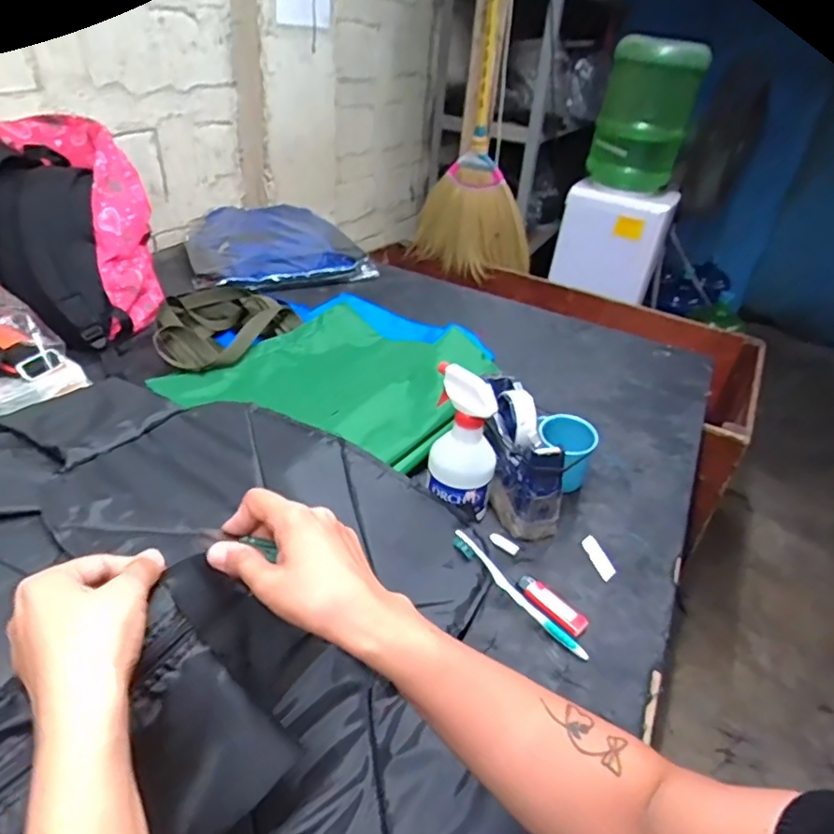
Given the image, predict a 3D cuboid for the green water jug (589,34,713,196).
[{"bbox_3d":[0.646,-0.850,1.646,0.249,0.387,0.278,16,35,13],"label":"green water jug"}]

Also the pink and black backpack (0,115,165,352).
[{"bbox_3d":[-0.583,-0.313,0.940,0.262,0.243,0.345,-13,39,-26],"label":"pink and black backpack"}]

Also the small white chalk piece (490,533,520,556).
[{"bbox_3d":[0.102,0.148,0.673,0.038,0.006,0.012,29,41,30],"label":"small white chalk piece"}]

